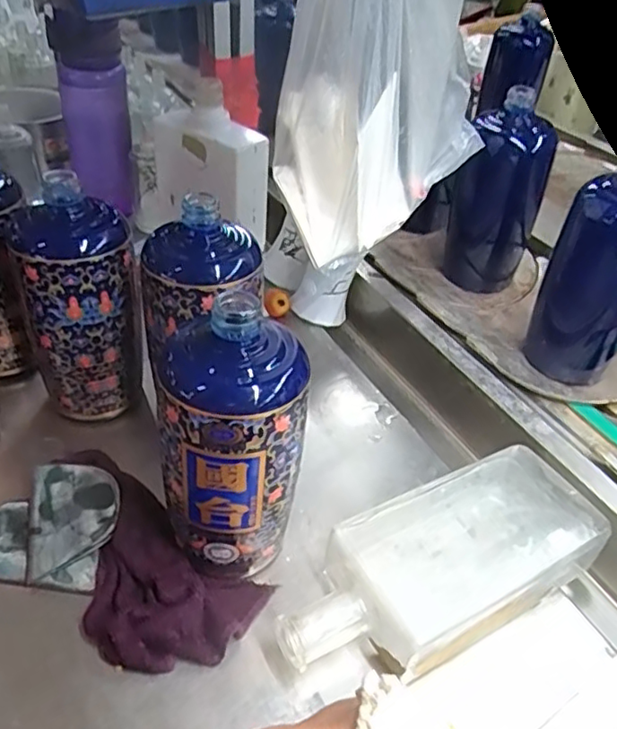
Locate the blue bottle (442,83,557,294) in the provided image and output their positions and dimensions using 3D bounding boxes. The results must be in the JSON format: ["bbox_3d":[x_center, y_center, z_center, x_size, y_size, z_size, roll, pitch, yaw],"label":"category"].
[{"bbox_3d":[0.180,-0.161,0.603,0.077,0.167,0.060,-27,50,-30],"label":"blue bottle"}]

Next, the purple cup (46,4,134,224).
[{"bbox_3d":[-0.244,-0.287,0.713,0.075,0.212,0.087,-11,44,-16],"label":"purple cup"}]

